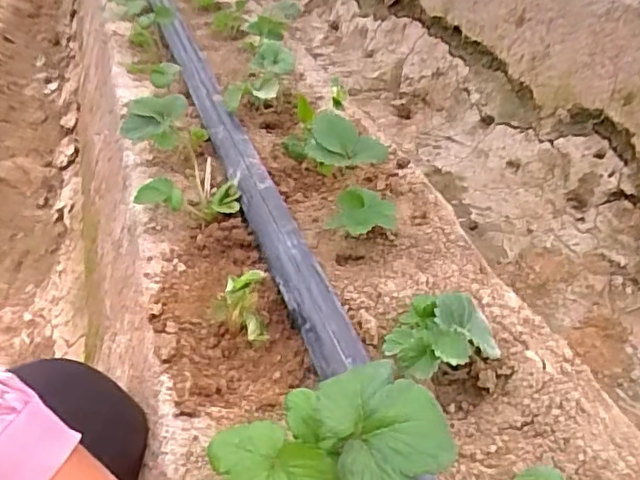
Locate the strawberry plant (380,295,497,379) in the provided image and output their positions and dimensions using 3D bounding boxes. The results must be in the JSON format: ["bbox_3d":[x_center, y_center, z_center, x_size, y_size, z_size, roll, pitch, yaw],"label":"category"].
[{"bbox_3d":[0.089,0.074,0.425,0.073,0.039,0.083,10,42,21],"label":"strawberry plant"}]

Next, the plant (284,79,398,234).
[{"bbox_3d":[0.019,-0.076,0.571,0.070,0.104,0.190,-16,39,-10],"label":"plant"}]

